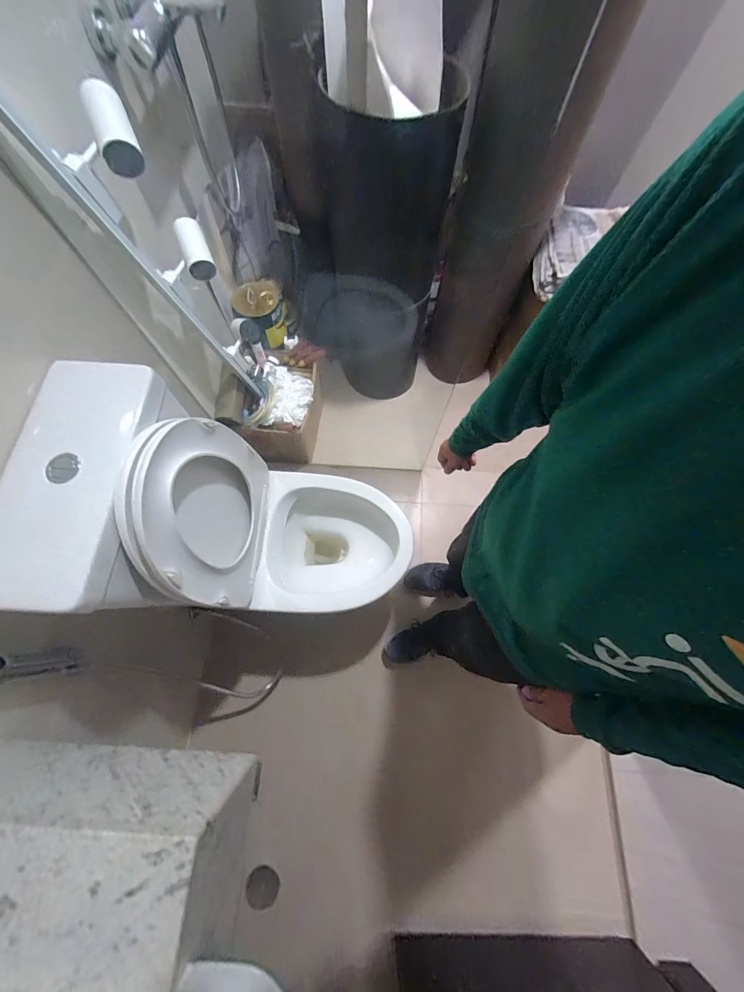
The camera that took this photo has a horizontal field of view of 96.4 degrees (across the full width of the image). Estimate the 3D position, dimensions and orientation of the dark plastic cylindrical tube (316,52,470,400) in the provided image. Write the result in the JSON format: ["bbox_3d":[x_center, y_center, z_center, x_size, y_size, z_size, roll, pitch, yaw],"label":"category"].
[{"bbox_3d":[0.039,-0.698,1.151,0.342,0.840,0.291,1,71,-1],"label":"dark plastic cylindrical tube"}]

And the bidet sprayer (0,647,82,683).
[{"bbox_3d":[-0.529,0.261,0.513,0.034,0.171,0.038,-9,71,-4],"label":"bidet sprayer"}]

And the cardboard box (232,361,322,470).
[{"bbox_3d":[-0.335,-0.324,1.302,0.229,0.283,0.368,7,71,2],"label":"cardboard box"}]

